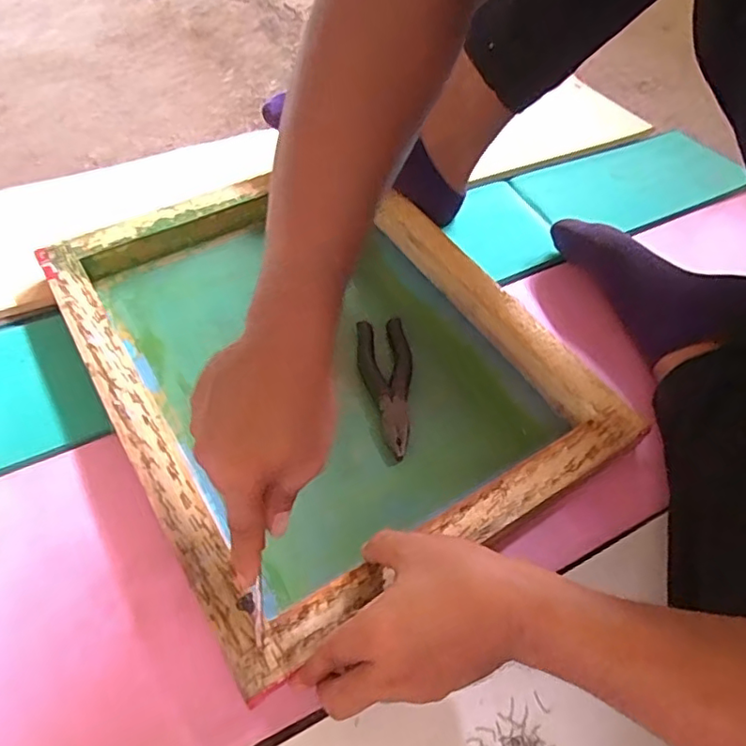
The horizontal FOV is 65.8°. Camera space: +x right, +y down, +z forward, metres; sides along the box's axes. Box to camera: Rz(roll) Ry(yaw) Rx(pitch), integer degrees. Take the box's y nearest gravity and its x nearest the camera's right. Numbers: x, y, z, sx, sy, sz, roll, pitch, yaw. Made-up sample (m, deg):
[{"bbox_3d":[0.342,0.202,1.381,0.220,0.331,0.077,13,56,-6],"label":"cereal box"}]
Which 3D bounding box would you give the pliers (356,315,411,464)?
[{"bbox_3d":[0.012,0.007,0.534,0.050,0.018,0.142,-1,58,-3],"label":"pliers"}]

